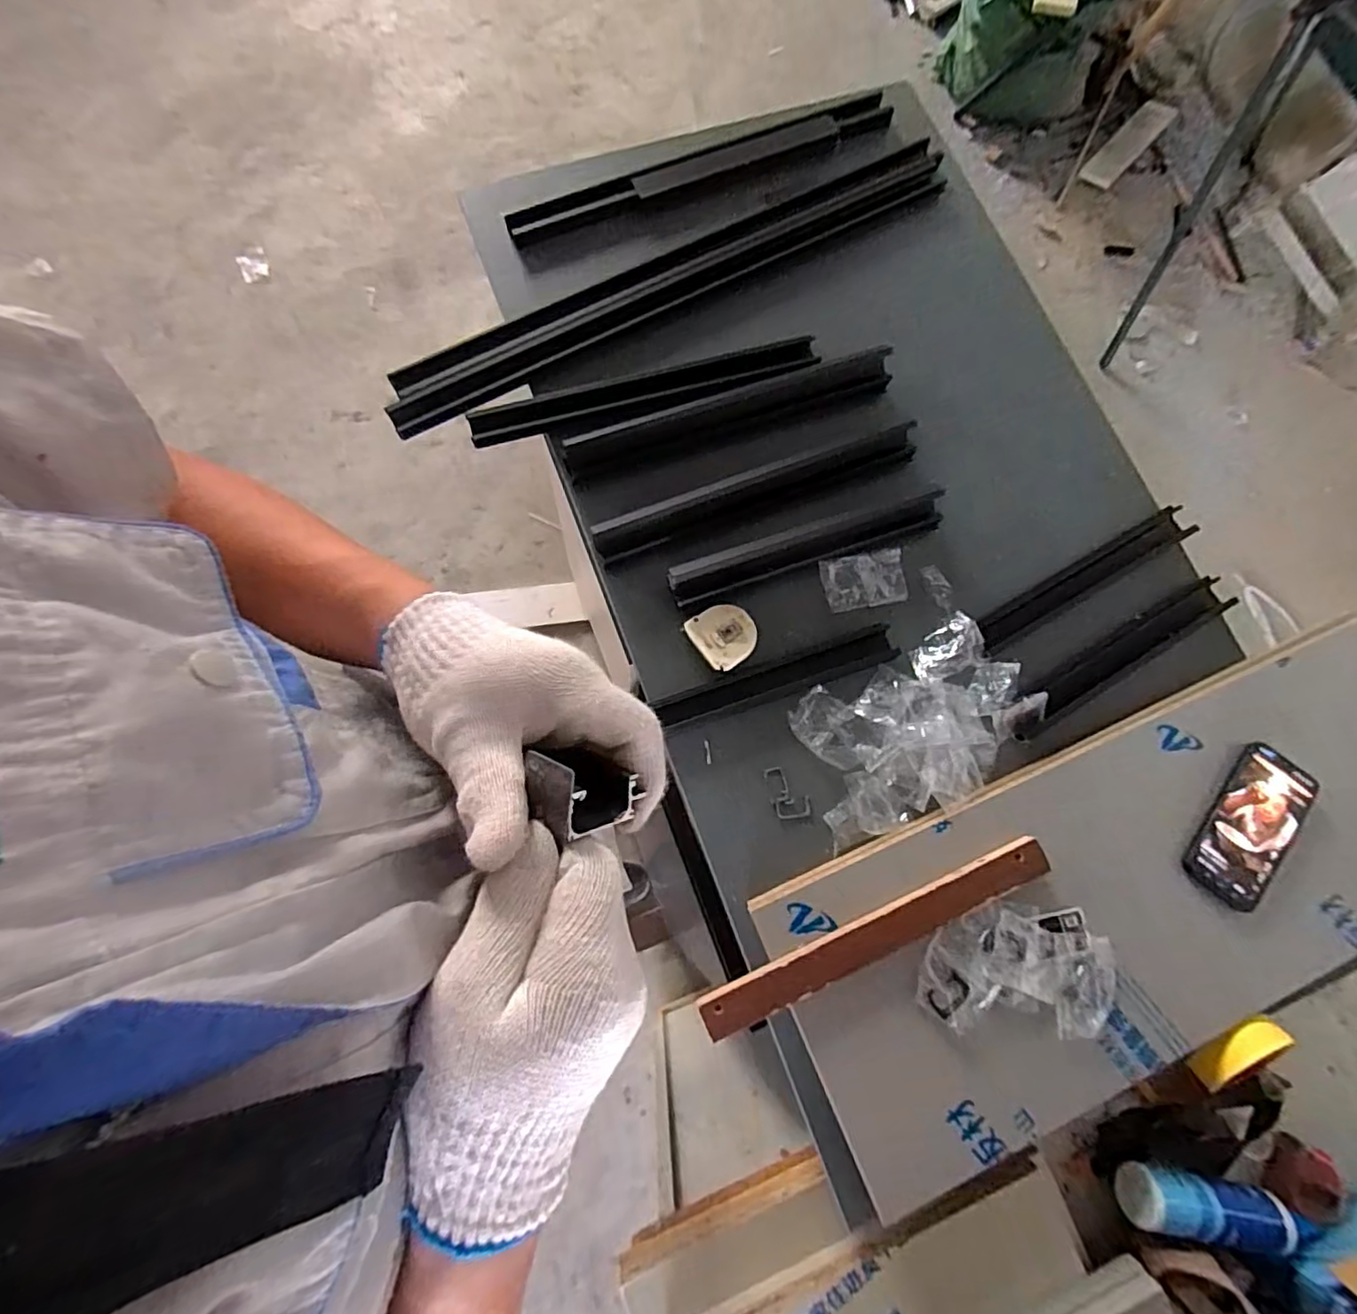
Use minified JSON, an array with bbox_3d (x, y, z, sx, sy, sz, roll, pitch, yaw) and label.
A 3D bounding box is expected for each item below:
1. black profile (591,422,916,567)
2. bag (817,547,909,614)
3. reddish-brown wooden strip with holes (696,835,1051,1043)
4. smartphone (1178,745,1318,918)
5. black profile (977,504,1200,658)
[{"bbox_3d":[0.090,-0.189,0.681,0.382,0.027,0.037,-20,79,-7],"label":"black profile"},{"bbox_3d":[0.209,-0.086,0.685,0.095,0.004,0.060,-10,89,-6],"label":"bag"},{"bbox_3d":[0.184,0.258,0.561,0.346,0.023,0.035,-23,80,-7],"label":"reddish-brown wooden strip with holes"},{"bbox_3d":[0.569,0.168,0.601,0.075,0.015,0.159,38,79,6],"label":"smartphone"},{"bbox_3d":[0.463,-0.090,0.696,0.300,0.015,0.040,-29,81,-8],"label":"black profile"}]

